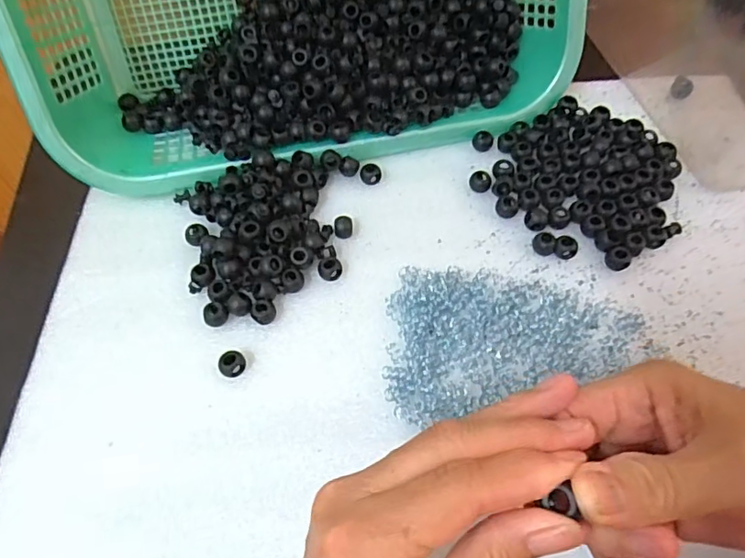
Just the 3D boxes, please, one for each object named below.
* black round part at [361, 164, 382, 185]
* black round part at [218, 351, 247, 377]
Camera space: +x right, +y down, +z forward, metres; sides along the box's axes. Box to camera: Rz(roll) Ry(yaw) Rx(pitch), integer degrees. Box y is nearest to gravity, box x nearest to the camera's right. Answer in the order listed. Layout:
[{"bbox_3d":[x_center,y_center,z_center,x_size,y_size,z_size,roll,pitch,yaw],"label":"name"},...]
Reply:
[{"bbox_3d":[-0.001,-0.079,0.408,0.015,0.010,0.015,-1,59,2],"label":"black round part"},{"bbox_3d":[-0.084,0.051,0.331,0.016,0.011,0.013,-33,63,-16],"label":"black round part"}]

